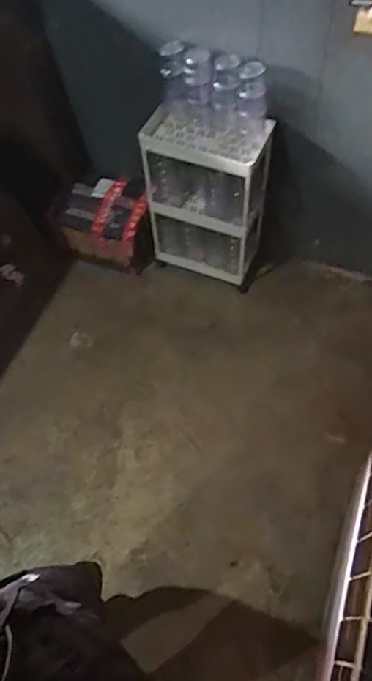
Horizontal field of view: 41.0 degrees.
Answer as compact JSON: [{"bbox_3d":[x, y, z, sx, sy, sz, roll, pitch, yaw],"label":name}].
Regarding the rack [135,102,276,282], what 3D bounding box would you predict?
[{"bbox_3d":[0.065,-0.478,1.661,0.364,0.545,0.188,19,63,13],"label":"rack"}]

